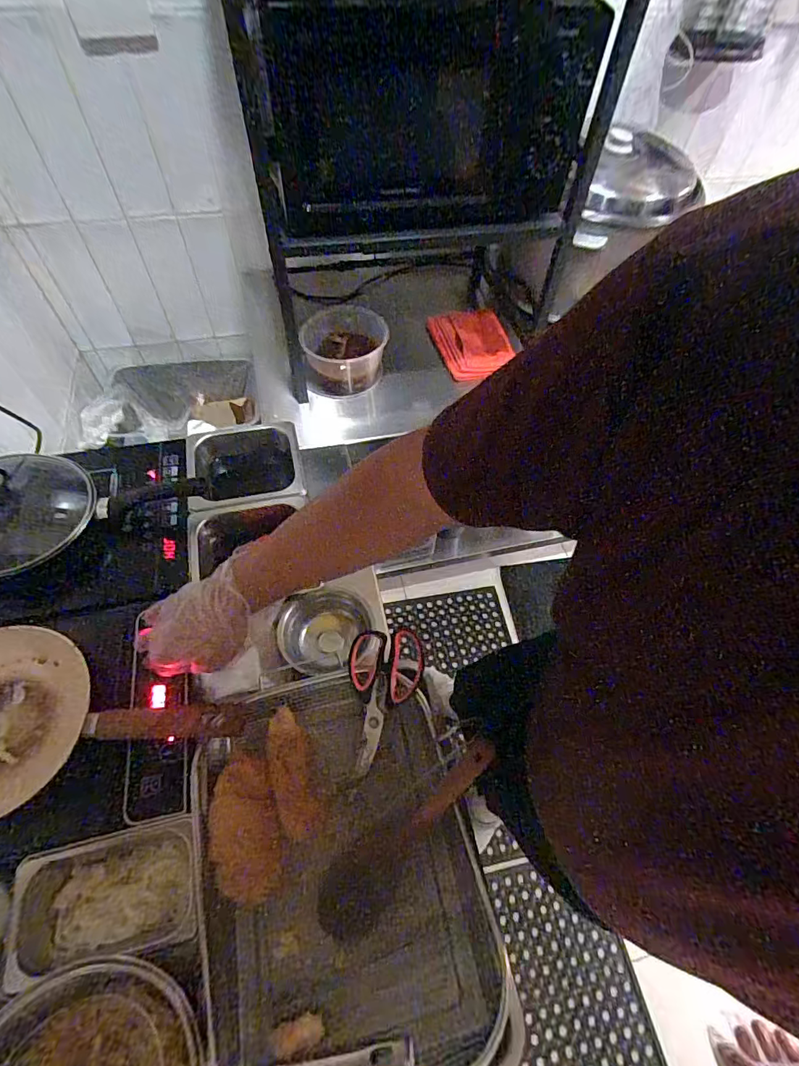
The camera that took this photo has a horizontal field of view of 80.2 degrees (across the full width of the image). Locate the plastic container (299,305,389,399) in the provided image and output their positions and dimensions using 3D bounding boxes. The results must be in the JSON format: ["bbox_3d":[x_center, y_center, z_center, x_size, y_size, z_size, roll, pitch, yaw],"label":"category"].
[{"bbox_3d":[-0.106,-0.355,0.931,0.168,0.111,0.146,-4,58,-6],"label":"plastic container"}]

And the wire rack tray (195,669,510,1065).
[{"bbox_3d":[-0.062,0.352,0.514,0.284,0.070,0.375,-11,59,-10],"label":"wire rack tray"}]

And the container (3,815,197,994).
[{"bbox_3d":[-0.294,0.362,0.474,0.170,0.052,0.107,-9,59,-9],"label":"container"}]

